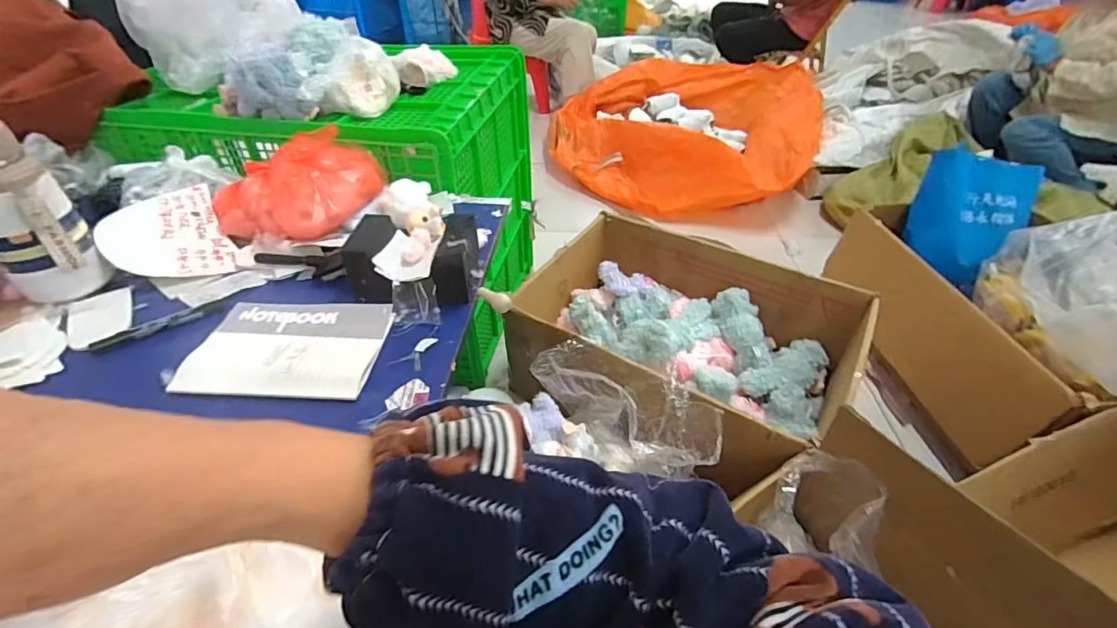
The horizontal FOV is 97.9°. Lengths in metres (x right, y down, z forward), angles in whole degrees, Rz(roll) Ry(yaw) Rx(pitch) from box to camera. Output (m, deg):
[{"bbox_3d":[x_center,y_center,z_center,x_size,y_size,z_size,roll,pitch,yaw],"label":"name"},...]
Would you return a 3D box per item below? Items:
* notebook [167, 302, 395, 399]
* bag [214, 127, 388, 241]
[{"bbox_3d":[-0.308,0.035,0.553,0.197,0.015,0.155,2,41,1],"label":"notebook"},{"bbox_3d":[-0.377,-0.190,0.721,0.226,0.091,0.154,-29,49,-30],"label":"bag"}]

